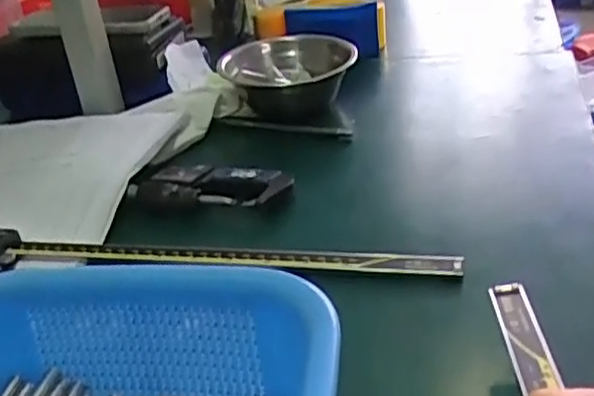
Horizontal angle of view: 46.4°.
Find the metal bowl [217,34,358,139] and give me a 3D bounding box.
[{"bbox_3d":[-0.002,-0.116,0.672,0.125,0.059,0.125,-5,30,3],"label":"metal bowl"}]

